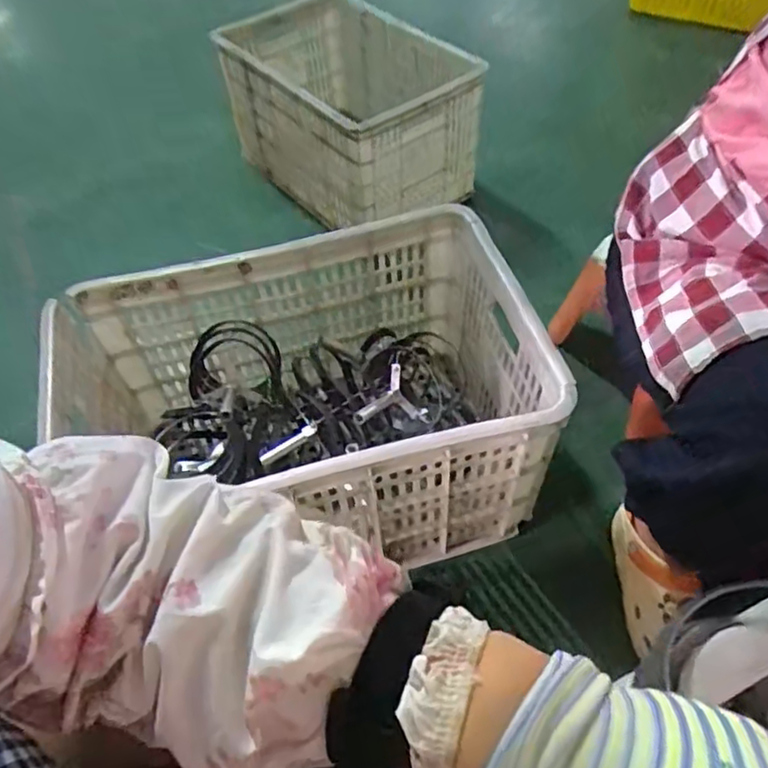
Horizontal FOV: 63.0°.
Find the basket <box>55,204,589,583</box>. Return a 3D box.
[{"bbox_3d":[-0.093,0.029,0.765,0.513,0.267,0.372,-18,55,-10],"label":"basket"}]

